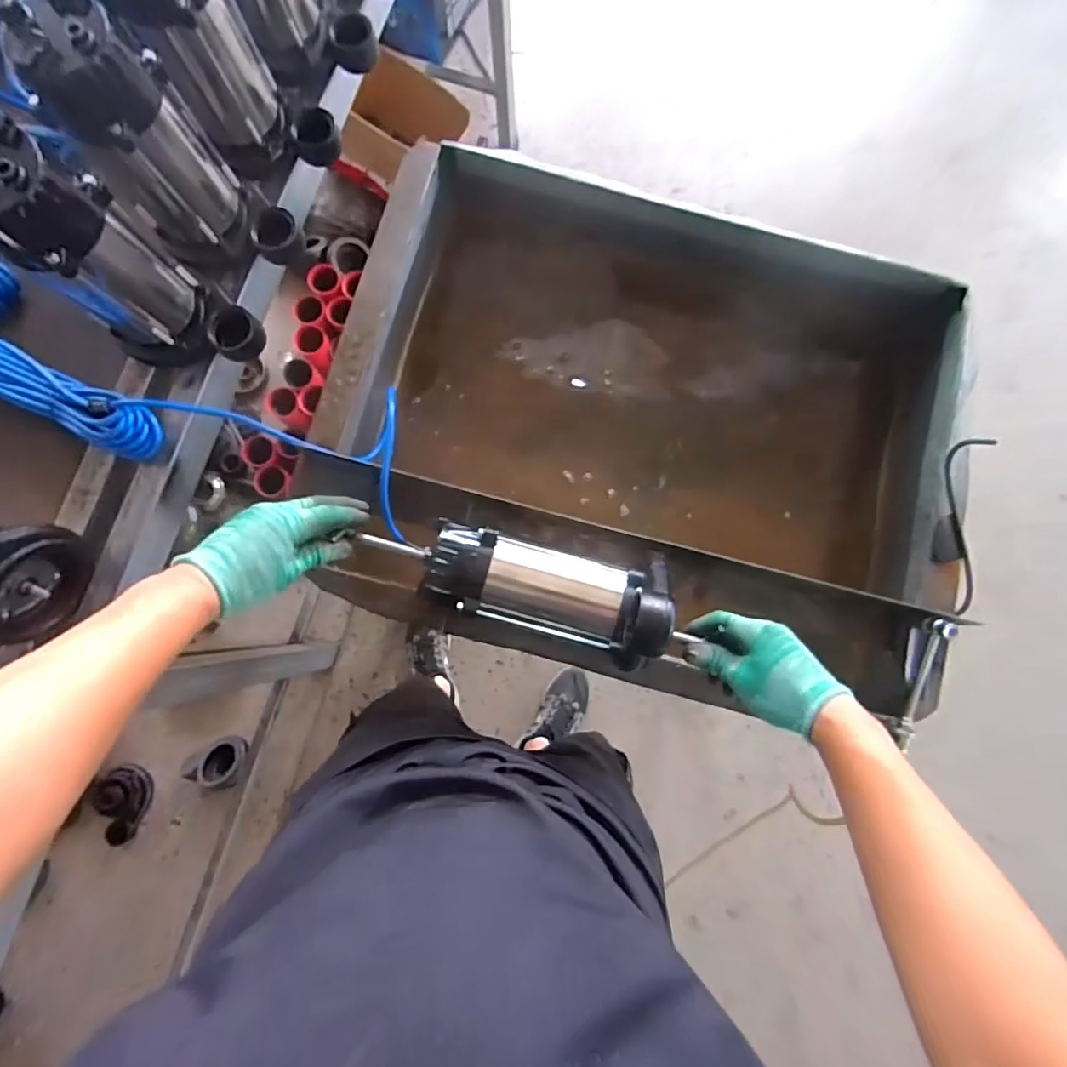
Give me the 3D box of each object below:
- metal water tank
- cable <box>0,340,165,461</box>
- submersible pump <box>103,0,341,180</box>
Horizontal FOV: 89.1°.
[{"bbox_3d":[0.139,-0.121,0.722,0.744,0.237,0.592,17,82,1],"label":"metal water tank"},{"bbox_3d":[-0.613,-0.192,0.605,0.421,0.064,0.077,23,83,2],"label":"cable"},{"bbox_3d":[-0.316,-0.503,0.564,0.147,0.245,0.100,-19,83,-4],"label":"submersible pump"}]

